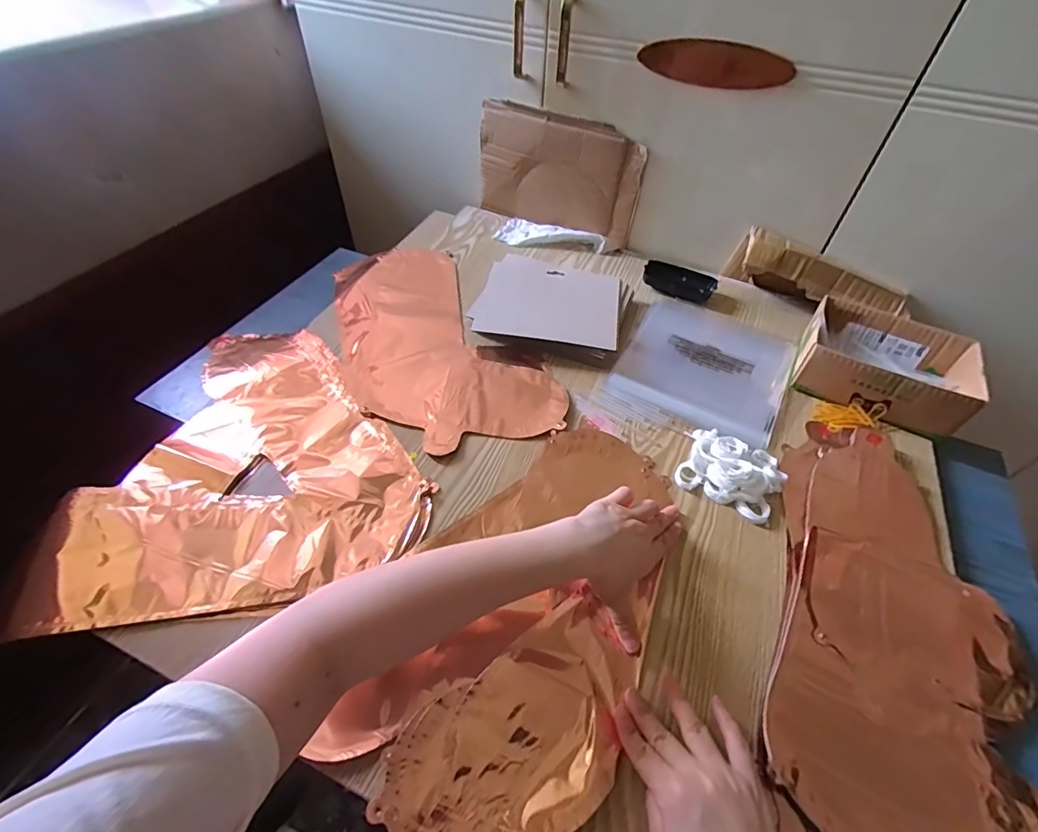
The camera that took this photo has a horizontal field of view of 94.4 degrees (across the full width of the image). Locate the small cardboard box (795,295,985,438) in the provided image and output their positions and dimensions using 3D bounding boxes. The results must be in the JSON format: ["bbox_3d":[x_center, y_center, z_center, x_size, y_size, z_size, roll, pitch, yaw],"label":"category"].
[{"bbox_3d":[0.452,-0.066,0.602,0.176,0.065,0.136,24,53,17],"label":"small cardboard box"}]

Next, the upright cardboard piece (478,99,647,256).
[{"bbox_3d":[0.061,-0.390,0.787,0.270,0.175,0.028,23,52,16],"label":"upright cardboard piece"}]

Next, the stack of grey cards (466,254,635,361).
[{"bbox_3d":[0.048,-0.155,0.676,0.198,0.029,0.163,16,51,11],"label":"stack of grey cards"}]

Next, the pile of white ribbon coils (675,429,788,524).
[{"bbox_3d":[0.237,0.057,0.528,0.102,0.025,0.088,25,53,18],"label":"pile of white ribbon coils"}]

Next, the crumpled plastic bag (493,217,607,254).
[{"bbox_3d":[0.055,-0.311,0.820,0.181,0.024,0.070,12,50,7],"label":"crumpled plastic bag"}]

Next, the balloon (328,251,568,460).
[{"bbox_3d":[-0.126,-0.111,0.664,0.226,0.017,0.430,-19,53,-18],"label":"balloon"}]

